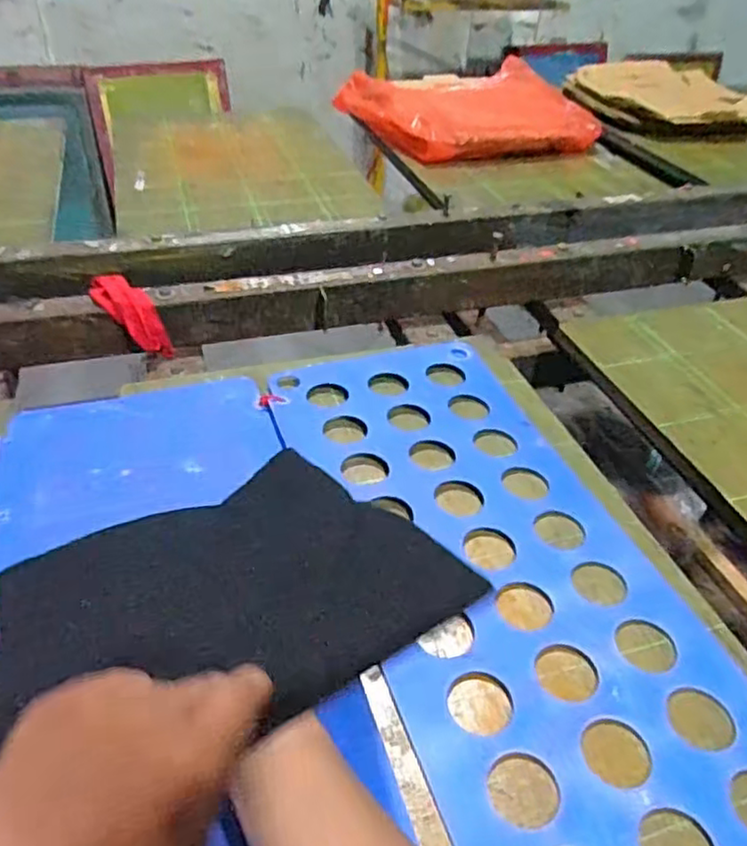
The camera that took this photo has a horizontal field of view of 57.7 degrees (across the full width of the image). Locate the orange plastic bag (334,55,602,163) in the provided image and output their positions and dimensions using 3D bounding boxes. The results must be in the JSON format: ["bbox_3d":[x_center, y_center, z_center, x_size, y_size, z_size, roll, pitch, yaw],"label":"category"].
[{"bbox_3d":[0.178,-0.617,1.318,0.417,0.072,0.389,-11,41,-16],"label":"orange plastic bag"}]

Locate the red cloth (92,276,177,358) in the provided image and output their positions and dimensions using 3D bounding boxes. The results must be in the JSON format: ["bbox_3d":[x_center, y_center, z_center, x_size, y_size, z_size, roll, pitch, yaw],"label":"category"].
[{"bbox_3d":[-0.254,-0.116,0.707,0.114,0.042,0.042,47,49,2],"label":"red cloth"}]

